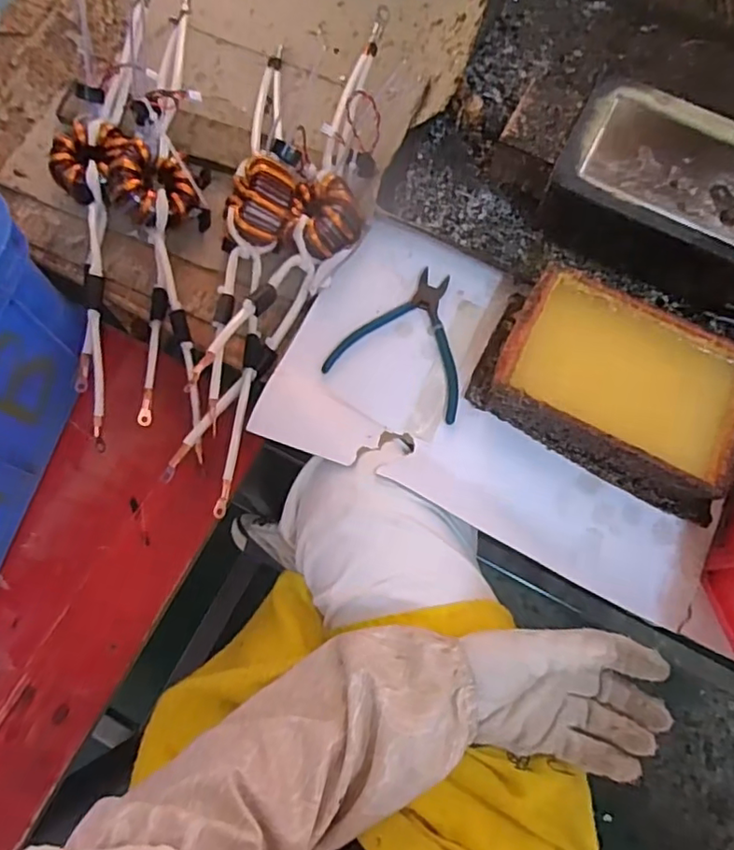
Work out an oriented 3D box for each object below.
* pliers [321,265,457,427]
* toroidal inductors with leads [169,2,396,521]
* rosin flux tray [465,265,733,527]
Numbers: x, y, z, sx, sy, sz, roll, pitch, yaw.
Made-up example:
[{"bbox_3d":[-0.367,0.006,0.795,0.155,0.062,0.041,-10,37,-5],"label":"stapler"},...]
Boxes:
[{"bbox_3d":[0.045,-0.084,0.558,0.125,0.008,0.134,23,74,6],"label":"pliers"},{"bbox_3d":[-0.071,-0.195,0.563,0.128,0.060,0.542,9,73,2],"label":"toroidal inductors with leads"},{"bbox_3d":[0.215,-0.033,0.513,0.227,0.061,0.135,27,74,7],"label":"rosin flux tray"}]

